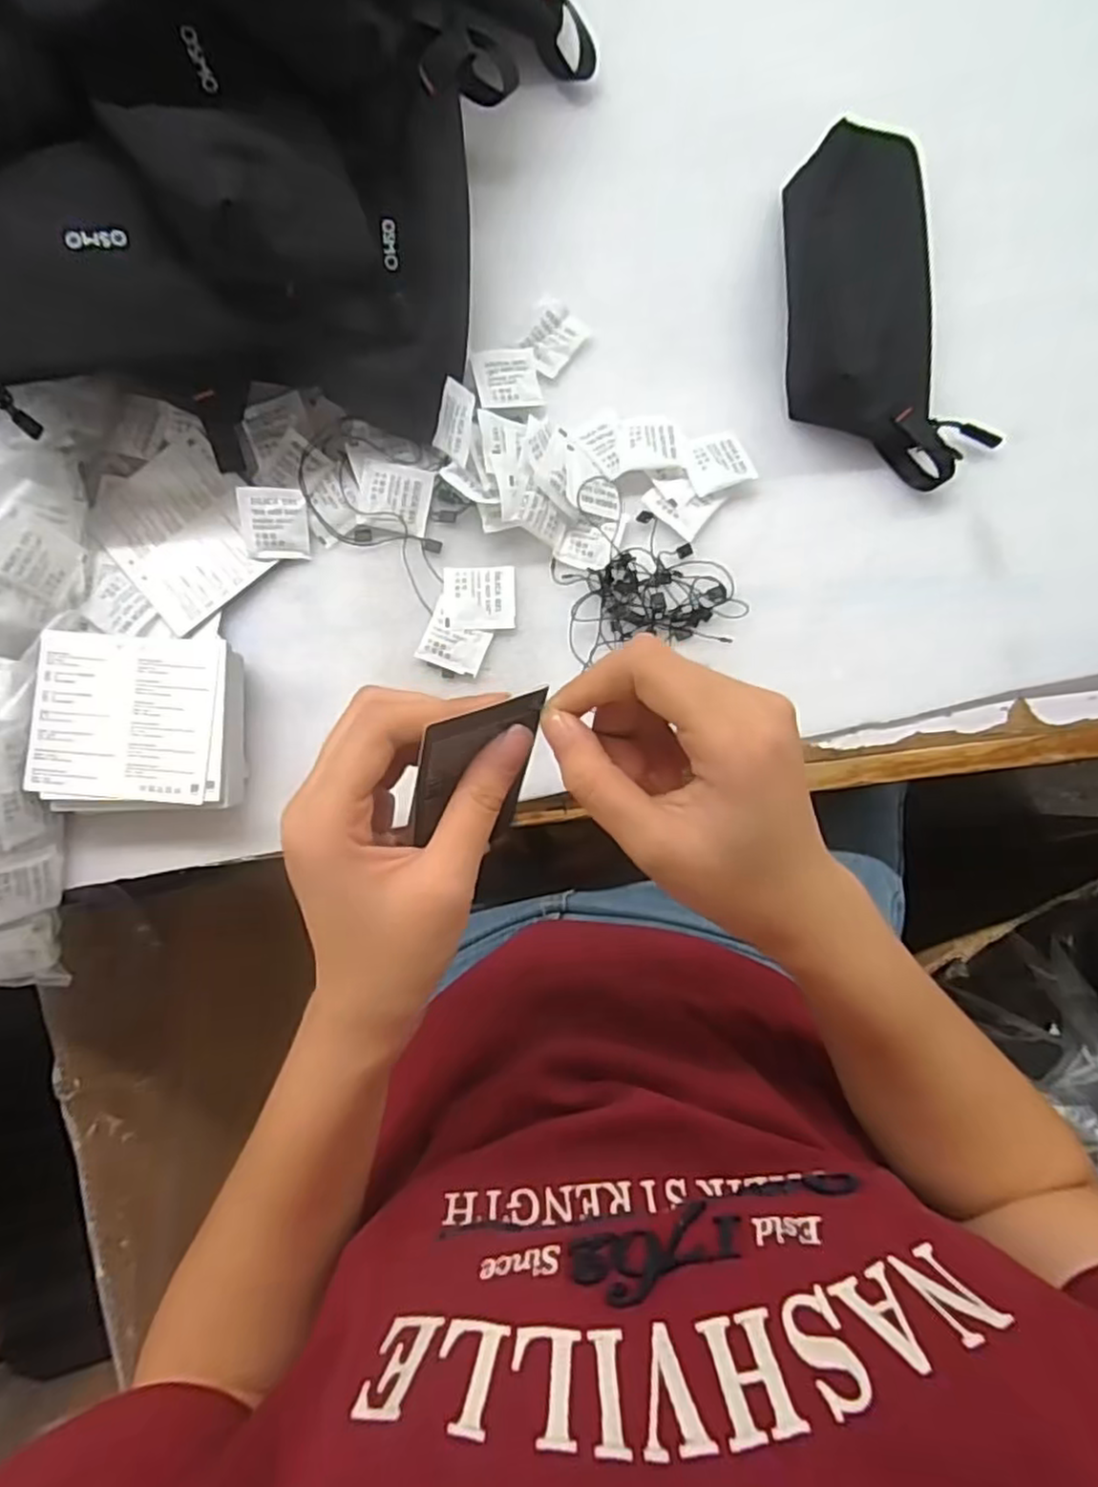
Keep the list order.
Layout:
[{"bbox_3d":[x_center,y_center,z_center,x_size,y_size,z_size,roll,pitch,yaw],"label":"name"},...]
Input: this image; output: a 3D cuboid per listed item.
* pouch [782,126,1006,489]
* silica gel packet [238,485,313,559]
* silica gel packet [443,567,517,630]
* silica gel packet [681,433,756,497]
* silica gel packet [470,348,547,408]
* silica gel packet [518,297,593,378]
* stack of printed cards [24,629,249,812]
[{"bbox_3d":[0.194,-0.257,0.421,0.108,0.040,0.207,-7,87,0],"label":"pouch"},{"bbox_3d":[-0.165,-0.132,0.428,0.038,0.004,0.042,-4,103,-12],"label":"silica gel packet"},{"bbox_3d":[-0.042,-0.088,0.430,0.043,0.005,0.038,-1,87,0],"label":"silica gel packet"},{"bbox_3d":[0.102,-0.172,0.432,0.039,0.007,0.037,-20,87,-1],"label":"silica gel packet"},{"bbox_3d":[-0.025,-0.224,0.437,0.039,0.010,0.042,-12,87,0],"label":"silica gel packet"},{"bbox_3d":[0.002,-0.254,0.443,0.036,0.008,0.039,40,88,2],"label":"silica gel packet"},{"bbox_3d":[-0.230,-0.012,0.411,0.108,0.039,0.100,0,87,0],"label":"stack of printed cards"}]

